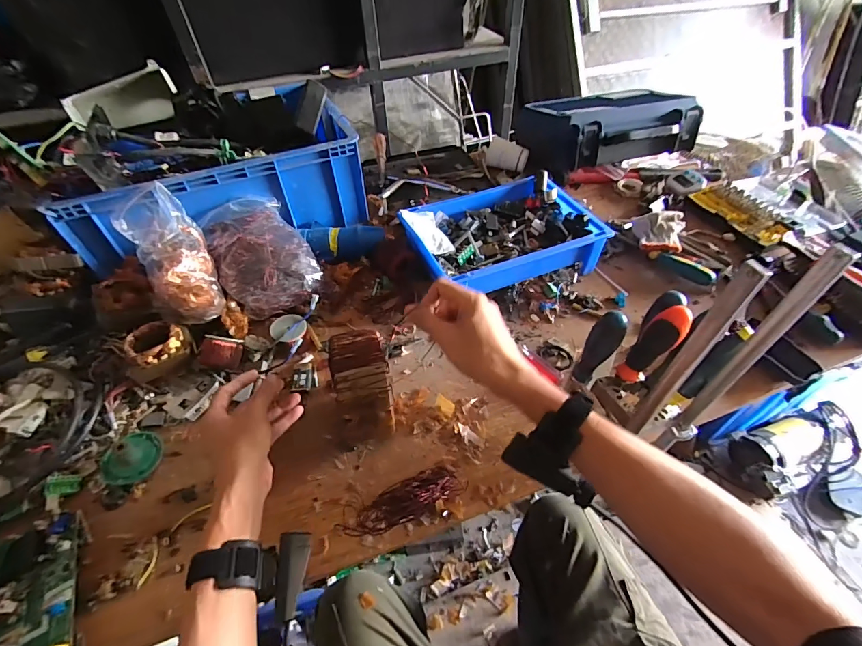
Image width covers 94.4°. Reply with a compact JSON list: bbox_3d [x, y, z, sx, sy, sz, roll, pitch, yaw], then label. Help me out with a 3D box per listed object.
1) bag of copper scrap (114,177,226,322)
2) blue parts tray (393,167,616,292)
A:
[{"bbox_3d":[-0.387,-0.096,0.599,0.100,0.076,0.209,-29,83,-22],"label":"bag of copper scrap"},{"bbox_3d":[0.120,-0.152,0.718,0.305,0.080,0.220,-19,50,-14],"label":"blue parts tray"}]

